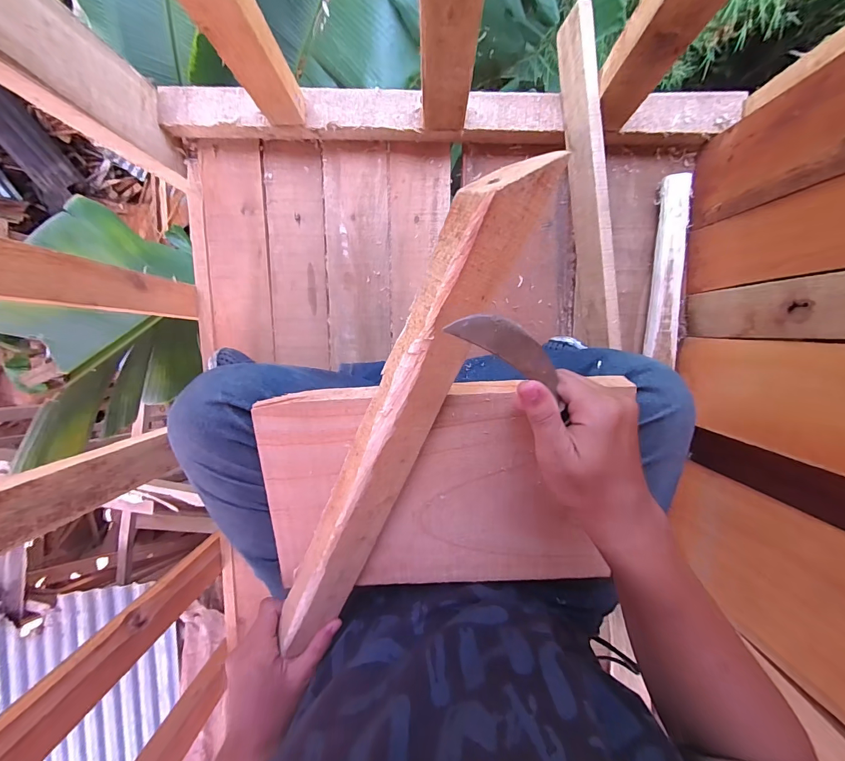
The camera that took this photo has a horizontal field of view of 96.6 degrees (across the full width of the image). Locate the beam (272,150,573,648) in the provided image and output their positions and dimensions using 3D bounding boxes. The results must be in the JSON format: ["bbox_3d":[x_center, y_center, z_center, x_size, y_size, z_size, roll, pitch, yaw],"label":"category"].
[{"bbox_3d":[-0.019,0.029,0.297,0.057,0.035,0.405,15,111,-28],"label":"beam"}]

